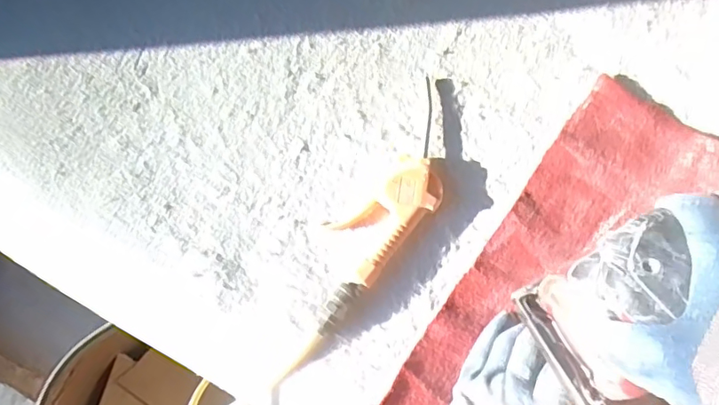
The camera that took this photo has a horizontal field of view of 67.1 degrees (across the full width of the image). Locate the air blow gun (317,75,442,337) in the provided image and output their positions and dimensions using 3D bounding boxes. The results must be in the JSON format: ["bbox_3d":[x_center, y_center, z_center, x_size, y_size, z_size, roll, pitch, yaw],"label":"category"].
[{"bbox_3d":[0.025,0.000,0.510,0.077,0.021,0.249,36,75,13],"label":"air blow gun"}]

